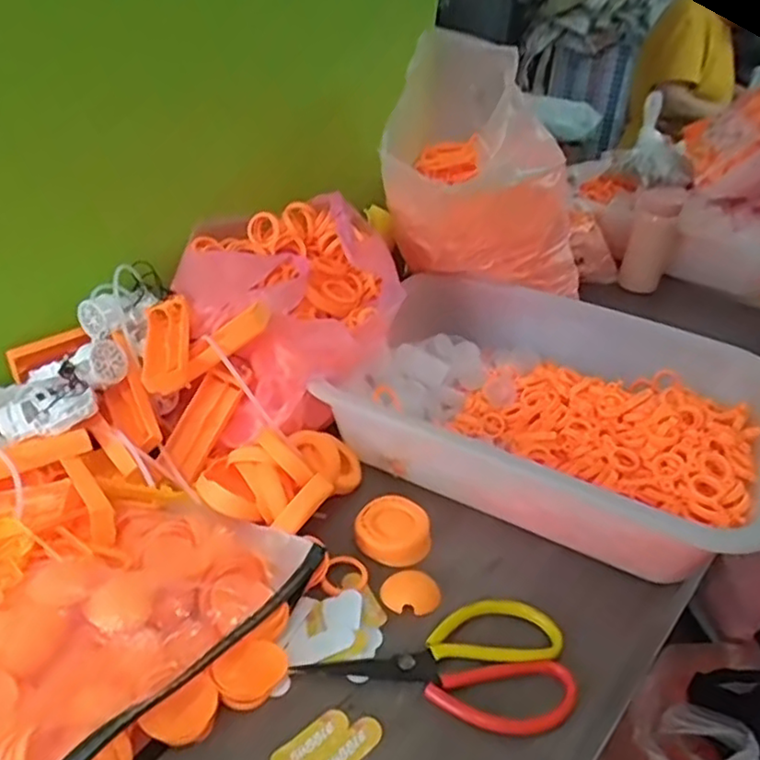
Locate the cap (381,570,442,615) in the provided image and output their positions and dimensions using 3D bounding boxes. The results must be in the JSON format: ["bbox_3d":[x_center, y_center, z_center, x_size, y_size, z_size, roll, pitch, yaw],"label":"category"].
[{"bbox_3d":[0.023,0.152,0.479,0.041,0.012,0.032,12,34,10],"label":"cap"}]

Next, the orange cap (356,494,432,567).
[{"bbox_3d":[0.012,0.116,0.520,0.057,0.014,0.057,4,33,-2],"label":"orange cap"}]

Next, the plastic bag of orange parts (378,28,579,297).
[{"bbox_3d":[0.126,-0.221,0.712,0.202,0.221,0.265,13,34,12],"label":"plastic bag of orange parts"}]

